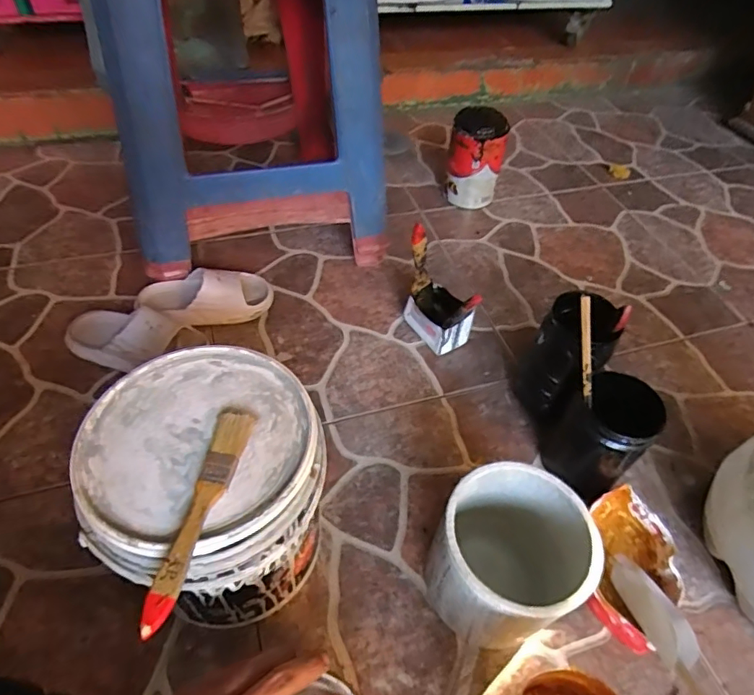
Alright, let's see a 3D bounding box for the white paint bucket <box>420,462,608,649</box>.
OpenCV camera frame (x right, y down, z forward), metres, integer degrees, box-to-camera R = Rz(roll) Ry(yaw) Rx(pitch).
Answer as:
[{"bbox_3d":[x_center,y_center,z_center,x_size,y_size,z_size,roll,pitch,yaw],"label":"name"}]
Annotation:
[{"bbox_3d":[0.117,0.192,0.466,0.121,0.136,0.132,3,49,-3],"label":"white paint bucket"}]

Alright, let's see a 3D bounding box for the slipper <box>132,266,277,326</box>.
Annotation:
[{"bbox_3d":[-0.242,-0.073,0.710,0.177,0.056,0.082,-10,51,-15],"label":"slipper"}]

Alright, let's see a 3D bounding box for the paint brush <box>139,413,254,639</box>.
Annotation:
[{"bbox_3d":[-0.119,0.109,0.344,0.025,0.016,0.157,7,46,3],"label":"paint brush"}]

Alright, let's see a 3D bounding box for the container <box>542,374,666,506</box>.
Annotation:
[{"bbox_3d":[0.238,0.100,0.555,0.077,0.137,0.091,-33,60,-29],"label":"container"}]

